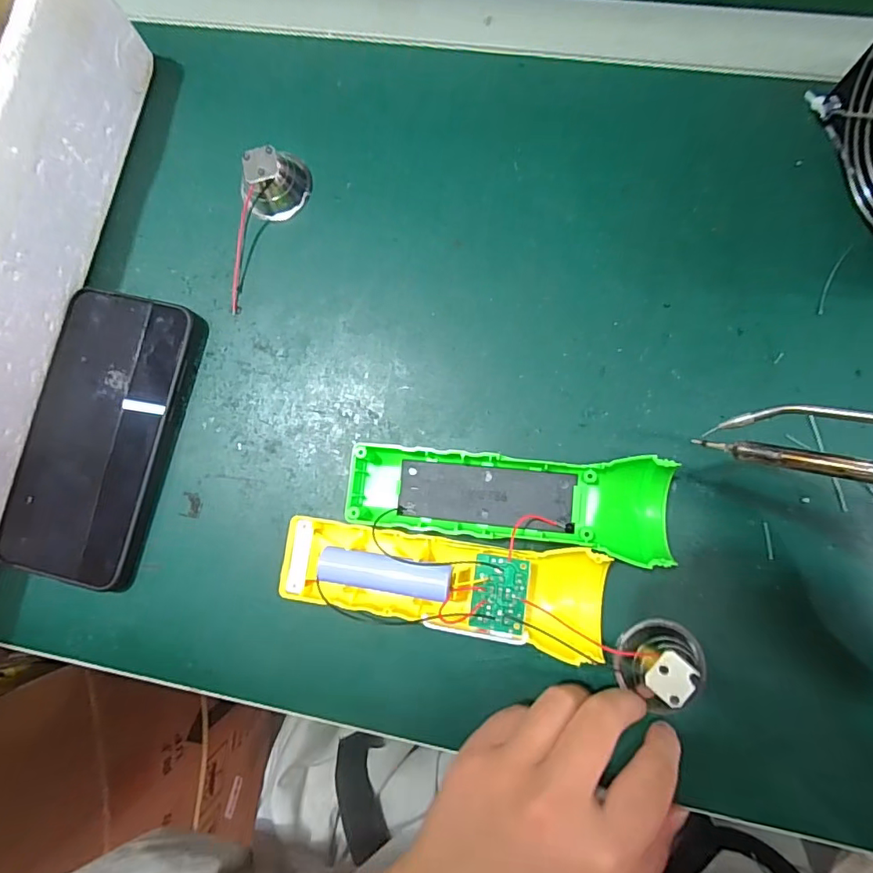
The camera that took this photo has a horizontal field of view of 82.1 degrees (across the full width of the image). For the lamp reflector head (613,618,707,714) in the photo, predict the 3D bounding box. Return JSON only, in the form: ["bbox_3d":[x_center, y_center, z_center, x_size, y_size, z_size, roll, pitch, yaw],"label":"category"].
[{"bbox_3d":[0.112,0.113,0.243,0.042,0.026,0.040,-1,83,5],"label":"lamp reflector head"}]

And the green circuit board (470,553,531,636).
[{"bbox_3d":[0.031,0.076,0.244,0.026,0.005,0.034,7,84,6],"label":"green circuit board"}]

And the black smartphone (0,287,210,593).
[{"bbox_3d":[-0.195,-0.001,0.291,0.083,0.016,0.162,13,85,7],"label":"black smartphone"}]

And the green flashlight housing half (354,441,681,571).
[{"bbox_3d":[0.035,0.030,0.262,0.165,0.027,0.048,7,84,6],"label":"green flashlight housing half"}]

